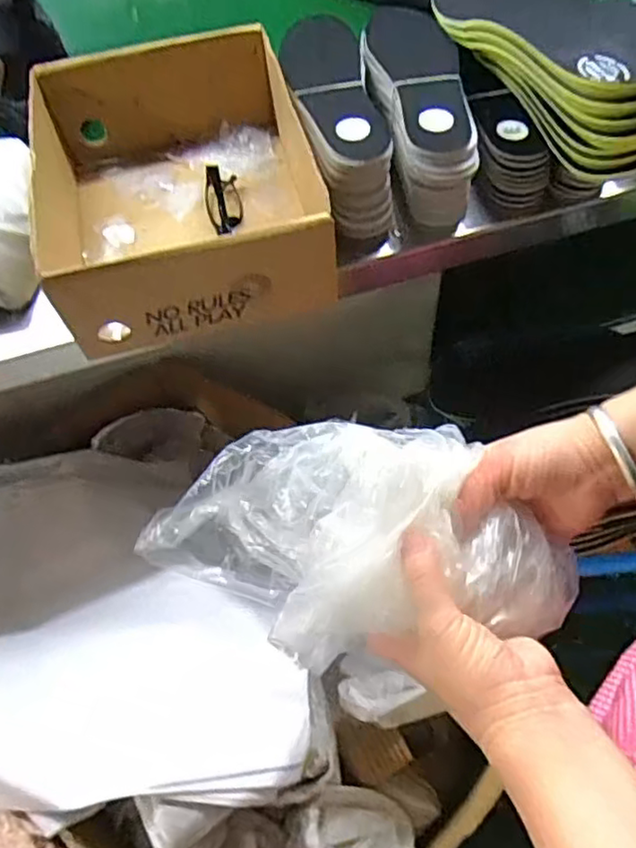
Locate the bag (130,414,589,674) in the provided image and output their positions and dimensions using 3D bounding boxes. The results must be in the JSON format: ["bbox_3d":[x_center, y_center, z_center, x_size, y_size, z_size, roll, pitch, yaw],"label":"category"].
[{"bbox_3d":[0.020,0.062,0.377,0.246,0.080,0.137,4,60,6],"label":"bag"}]

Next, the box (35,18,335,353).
[{"bbox_3d":[-0.117,-0.207,0.558,0.221,0.102,0.268,-14,60,-5],"label":"box"}]

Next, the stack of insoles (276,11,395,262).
[{"bbox_3d":[0.015,-0.266,0.587,0.070,0.095,0.223,-10,60,-2],"label":"stack of insoles"}]

